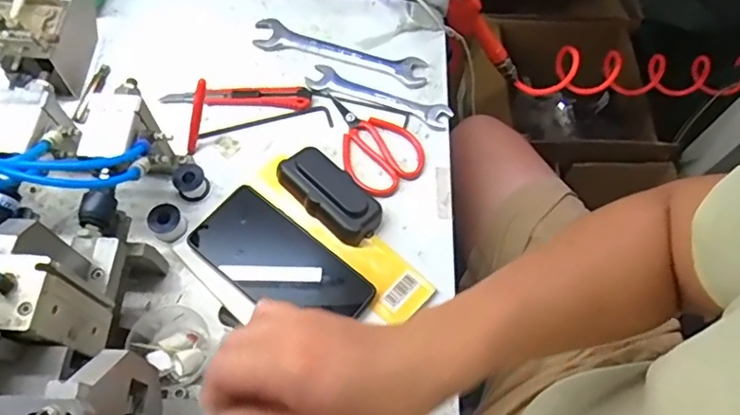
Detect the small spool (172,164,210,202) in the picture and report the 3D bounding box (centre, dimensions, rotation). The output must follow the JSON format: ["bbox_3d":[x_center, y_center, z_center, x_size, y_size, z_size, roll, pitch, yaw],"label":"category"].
[{"bbox_3d":[-0.174,-0.026,0.531,0.030,0.017,0.035,-39,71,-19],"label":"small spool"}]

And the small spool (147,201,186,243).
[{"bbox_3d":[-0.188,0.014,0.510,0.030,0.026,0.029,1,64,-2],"label":"small spool"}]

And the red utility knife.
[{"bbox_3d":[-0.139,-0.118,0.580,0.152,0.011,0.023,4,64,-1],"label":"red utility knife"}]

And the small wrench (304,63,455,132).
[{"bbox_3d":[0.009,-0.118,0.588,0.157,0.004,0.033,22,65,8],"label":"small wrench"}]

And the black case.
[{"bbox_3d":[-0.037,-0.014,0.523,0.104,0.027,0.051,38,68,15],"label":"black case"}]

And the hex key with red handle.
[{"bbox_3d":[-0.115,-0.095,0.545,0.153,0.061,0.040,-12,65,-8],"label":"hex key with red handle"}]

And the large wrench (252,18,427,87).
[{"bbox_3d":[-0.034,-0.172,0.615,0.199,0.007,0.039,17,64,6],"label":"large wrench"}]

